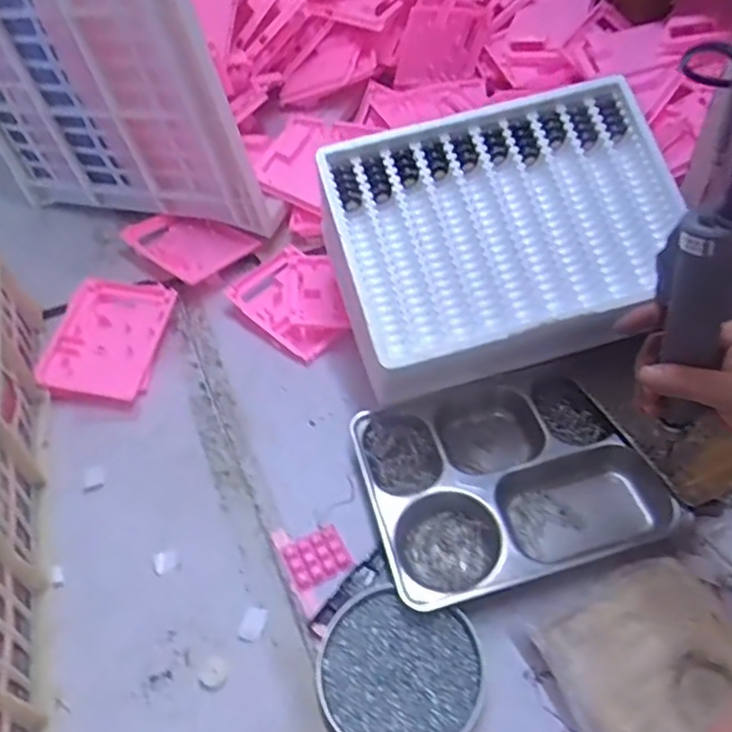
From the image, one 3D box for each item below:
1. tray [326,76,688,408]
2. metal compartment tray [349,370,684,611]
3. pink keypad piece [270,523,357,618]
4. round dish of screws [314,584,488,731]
[{"bbox_3d":[0.146,-0.142,0.678,0.364,0.118,0.280,-13,77,-4],"label":"tray"},{"bbox_3d":[0.137,0.111,0.634,0.271,0.037,0.224,-15,50,-8],"label":"metal compartment tray"},{"bbox_3d":[-0.048,0.186,0.605,0.062,0.007,0.087,-24,52,-15],"label":"pink keypad piece"},{"bbox_3d":[0.027,0.259,0.526,0.138,0.015,0.124,15,52,17],"label":"round dish of screws"}]

